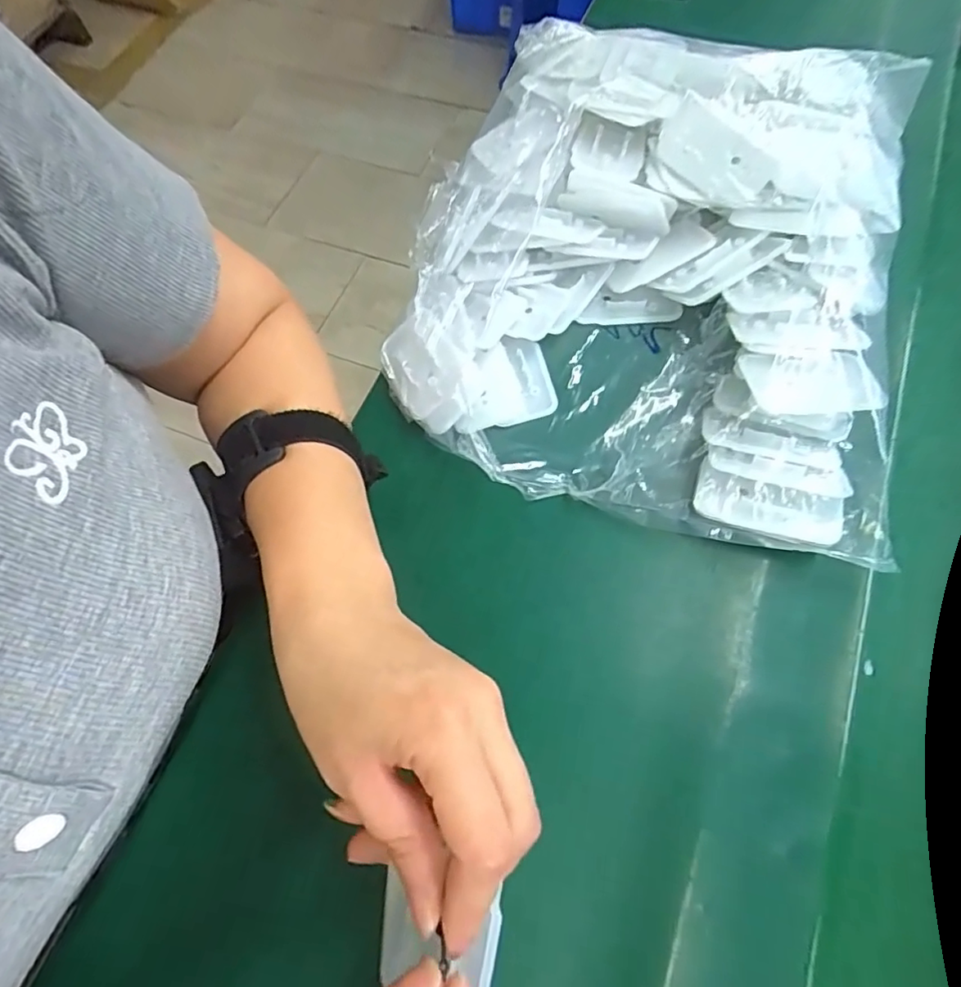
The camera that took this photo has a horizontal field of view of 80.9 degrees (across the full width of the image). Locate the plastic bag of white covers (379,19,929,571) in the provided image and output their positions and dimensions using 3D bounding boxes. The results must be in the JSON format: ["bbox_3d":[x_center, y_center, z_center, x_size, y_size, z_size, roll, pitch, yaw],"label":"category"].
[{"bbox_3d":[0.096,-0.141,0.332,0.274,0.080,0.320,12,67,6],"label":"plastic bag of white covers"}]

